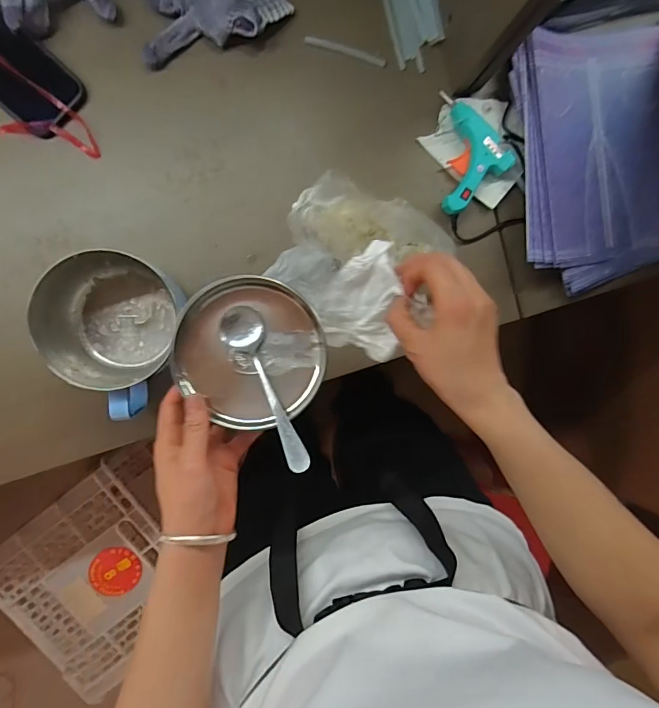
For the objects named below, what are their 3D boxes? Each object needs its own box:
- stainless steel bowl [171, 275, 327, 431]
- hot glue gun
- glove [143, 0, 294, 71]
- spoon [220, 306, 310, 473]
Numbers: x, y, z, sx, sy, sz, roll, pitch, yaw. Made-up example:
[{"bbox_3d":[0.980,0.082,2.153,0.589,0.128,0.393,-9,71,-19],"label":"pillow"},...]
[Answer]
[{"bbox_3d":[-0.071,-0.002,0.392,0.131,0.034,0.130,0,93,-8],"label":"stainless steel bowl"},{"bbox_3d":[0.183,-0.247,0.541,0.081,0.029,0.142,3,93,-8],"label":"hot glue gun"},{"bbox_3d":[-0.127,-0.385,0.484,0.170,0.036,0.096,-9,95,-7],"label":"glove"},{"bbox_3d":[-0.056,0.030,0.377,0.037,0.017,0.153,-21,73,-6],"label":"spoon"}]

